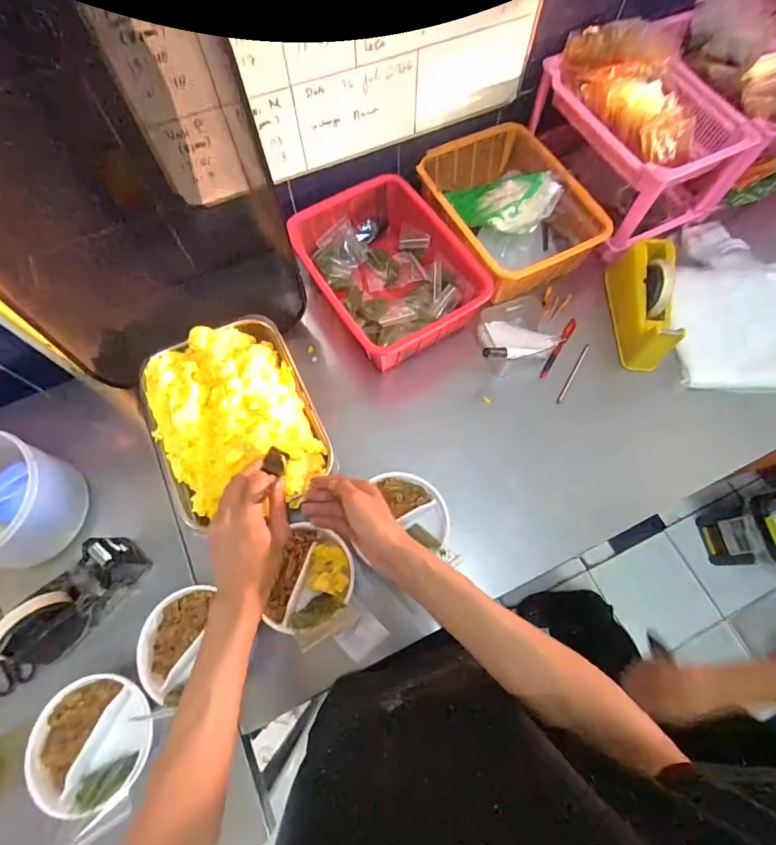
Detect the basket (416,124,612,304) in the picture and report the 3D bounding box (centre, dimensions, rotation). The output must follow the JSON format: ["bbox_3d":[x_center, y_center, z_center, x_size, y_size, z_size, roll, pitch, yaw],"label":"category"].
[{"bbox_3d":[0.193,-0.371,0.766,0.232,0.103,0.294,-28,71,-11],"label":"basket"}]

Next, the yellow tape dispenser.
[{"bbox_3d":[0.418,-0.201,0.720,0.055,0.119,0.195,-2,69,-1],"label":"yellow tape dispenser"}]

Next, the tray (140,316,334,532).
[{"bbox_3d":[-0.217,-0.016,0.613,0.210,0.052,0.283,-23,71,-9],"label":"tray"}]

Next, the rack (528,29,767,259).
[{"bbox_3d":[0.421,-0.487,0.757,0.229,0.180,0.302,-22,70,-8],"label":"rack"}]

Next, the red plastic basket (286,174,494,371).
[{"bbox_3d":[0.000,-0.248,0.740,0.224,0.102,0.299,-30,72,-11],"label":"red plastic basket"}]

